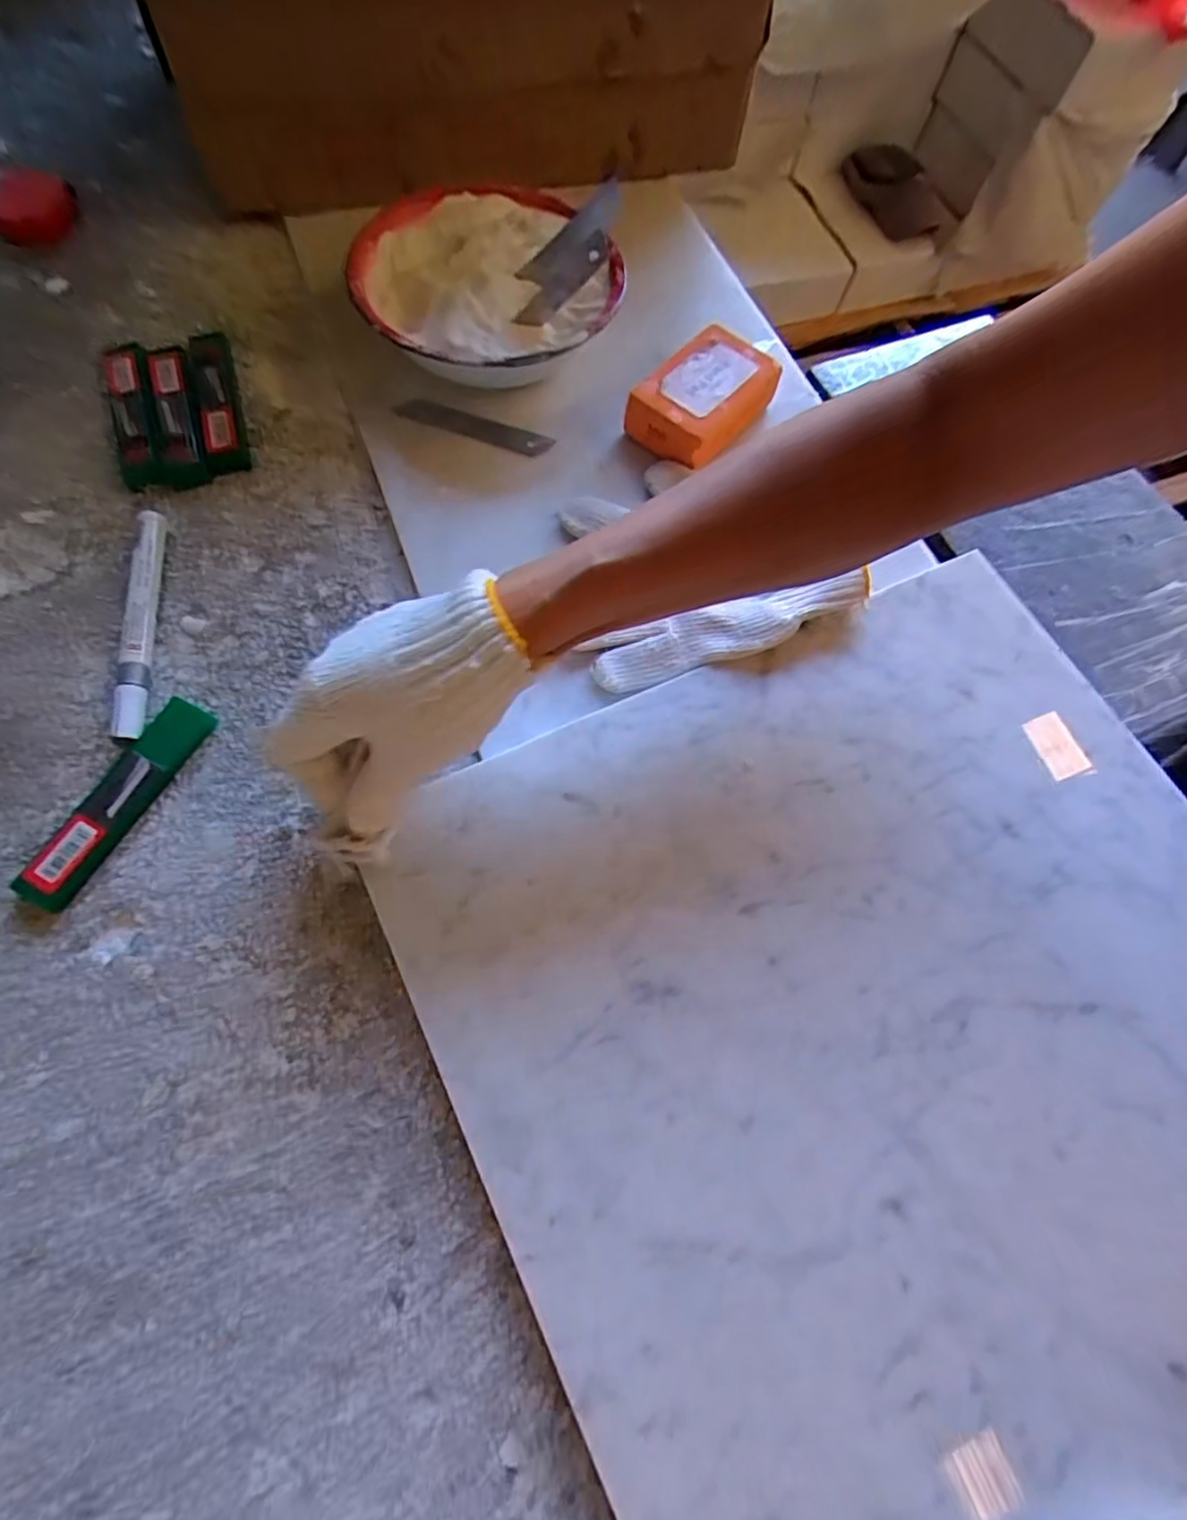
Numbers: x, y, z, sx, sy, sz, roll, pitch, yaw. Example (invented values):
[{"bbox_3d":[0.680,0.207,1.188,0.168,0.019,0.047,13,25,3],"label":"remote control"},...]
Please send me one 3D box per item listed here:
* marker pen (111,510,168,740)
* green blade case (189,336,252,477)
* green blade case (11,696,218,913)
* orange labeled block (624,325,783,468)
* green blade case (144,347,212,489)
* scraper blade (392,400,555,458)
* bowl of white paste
[{"bbox_3d":[-0.246,-0.076,0.361,0.014,0.018,0.138,-3,71,-6],"label":"marker pen"},{"bbox_3d":[-0.240,-0.232,0.420,0.024,0.013,0.120,-17,73,-11],"label":"green blade case"},{"bbox_3d":[-0.235,0.018,0.327,0.027,0.011,0.113,27,70,4],"label":"green blade case"},{"bbox_3d":[0.072,-0.228,0.417,0.062,0.029,0.091,43,72,10],"label":"orange labeled block"},{"bbox_3d":[-0.262,-0.217,0.411,0.025,0.011,0.109,-19,73,-11],"label":"green blade case"},{"bbox_3d":[-0.077,-0.211,0.418,0.101,0.004,0.016,18,72,3],"label":"scraper blade"},{"bbox_3d":[-0.067,-0.289,0.420,0.153,0.050,0.147,2,70,-5],"label":"bowl of white paste"}]

